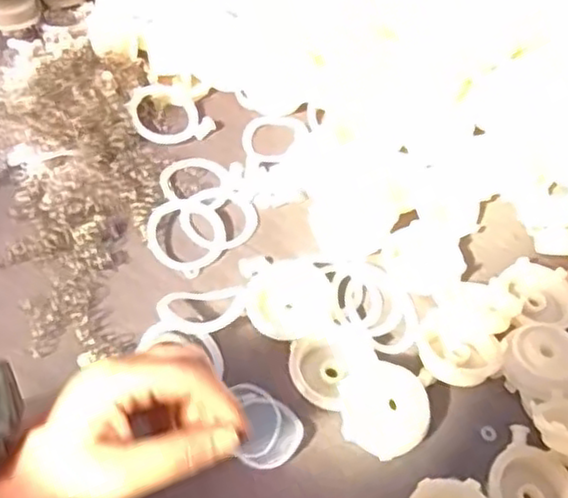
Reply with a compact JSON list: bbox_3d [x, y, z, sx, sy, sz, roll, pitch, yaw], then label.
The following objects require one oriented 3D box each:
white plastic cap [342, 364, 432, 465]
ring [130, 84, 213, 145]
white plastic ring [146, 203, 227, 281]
[{"bbox_3d":[0.060,0.095,0.408,0.052,0.016,0.052,-1,68,2],"label":"white plastic cap"},{"bbox_3d":[-0.091,-0.105,0.541,0.061,0.009,0.056,9,51,-11],"label":"ring"},{"bbox_3d":[-0.067,-0.010,0.480,0.051,0.009,0.056,7,57,-11],"label":"white plastic ring"}]

